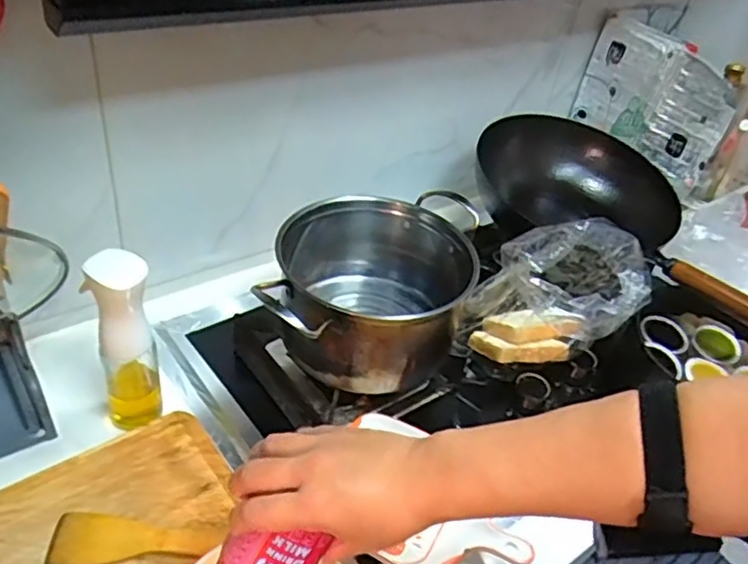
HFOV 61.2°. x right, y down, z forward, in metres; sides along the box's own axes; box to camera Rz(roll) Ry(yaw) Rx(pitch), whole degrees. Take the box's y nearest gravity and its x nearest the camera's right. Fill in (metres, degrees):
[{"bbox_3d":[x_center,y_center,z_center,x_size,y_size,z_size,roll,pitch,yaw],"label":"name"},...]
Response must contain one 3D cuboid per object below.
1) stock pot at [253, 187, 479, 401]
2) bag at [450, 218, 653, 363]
[{"bbox_3d":[0.002,0.010,0.748,0.241,0.148,0.221,-4,43,-11],"label":"stock pot"},{"bbox_3d":[0.235,0.016,0.801,0.177,0.204,0.216,32,48,26],"label":"bag"}]

